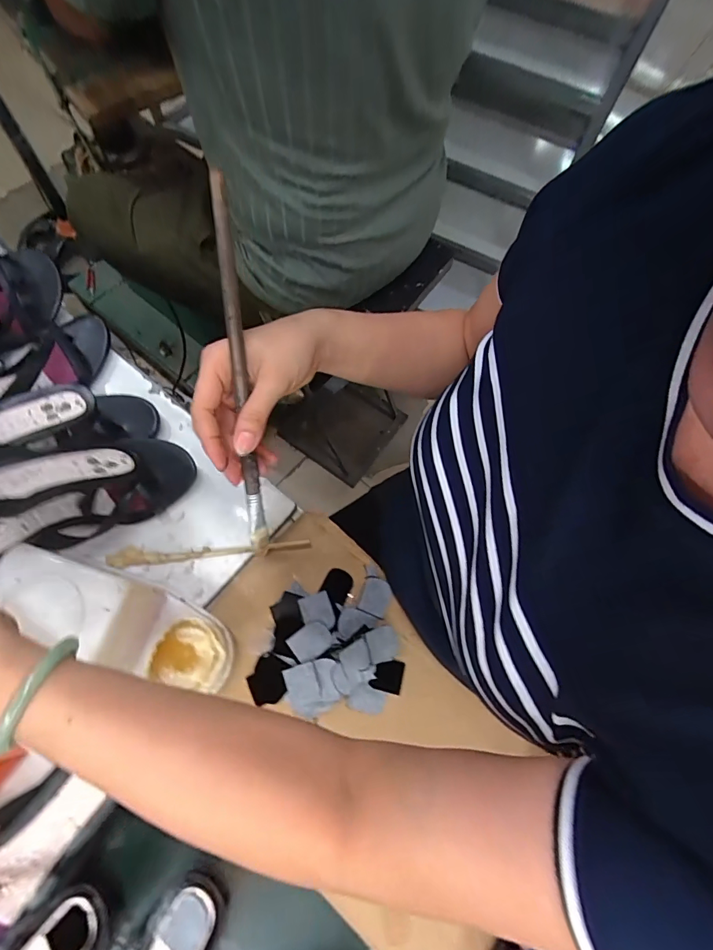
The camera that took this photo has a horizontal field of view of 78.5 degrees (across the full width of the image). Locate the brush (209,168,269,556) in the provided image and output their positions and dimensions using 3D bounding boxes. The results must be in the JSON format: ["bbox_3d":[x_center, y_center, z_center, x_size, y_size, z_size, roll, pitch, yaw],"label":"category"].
[{"bbox_3d":[-0.084,-0.062,0.318,0.013,0.011,0.269,-4,110,-4],"label":"brush"}]

